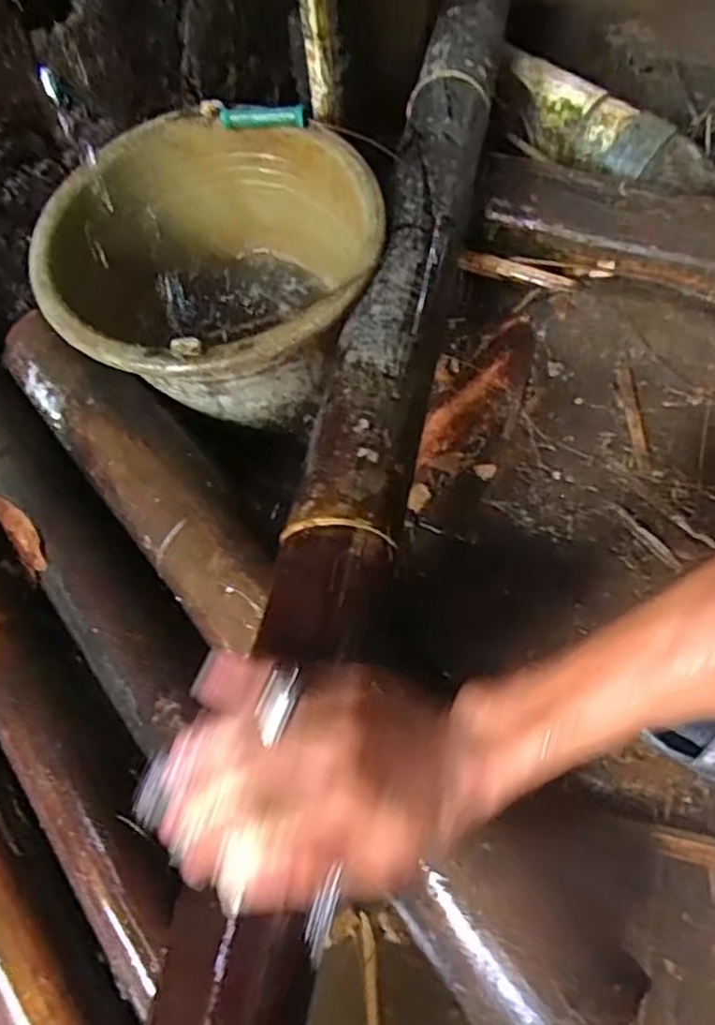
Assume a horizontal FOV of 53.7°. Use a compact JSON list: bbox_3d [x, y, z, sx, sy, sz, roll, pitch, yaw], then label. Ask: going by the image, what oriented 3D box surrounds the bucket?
[{"bbox_3d":[-0.117,-0.197,0.636,0.280,0.162,0.265,-1,62,1],"label":"bucket"}]

